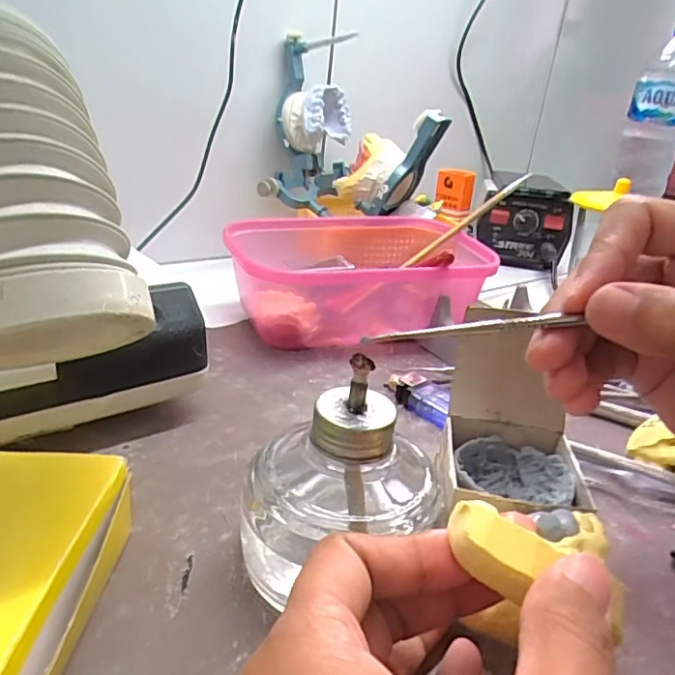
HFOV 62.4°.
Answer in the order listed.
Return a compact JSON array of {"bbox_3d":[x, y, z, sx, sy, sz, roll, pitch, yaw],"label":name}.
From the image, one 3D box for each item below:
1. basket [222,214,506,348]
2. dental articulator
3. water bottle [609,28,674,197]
[{"bbox_3d":[0.018,-0.044,0.429,0.193,0.069,0.121,-5,26,-23],"label":"basket"},{"bbox_3d":[0.013,-0.199,0.530,0.148,0.138,0.136,5,24,-2],"label":"dental articulator"},{"bbox_3d":[0.489,-0.344,0.845,0.081,0.237,0.084,17,26,23],"label":"water bottle"}]

